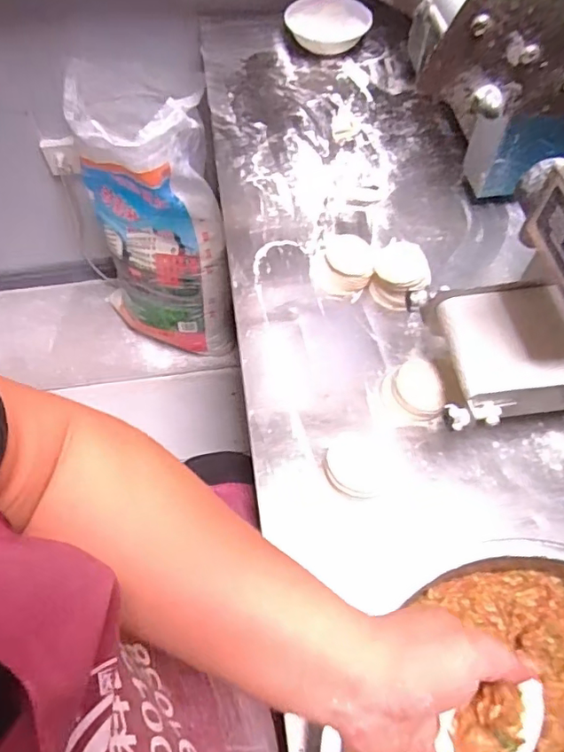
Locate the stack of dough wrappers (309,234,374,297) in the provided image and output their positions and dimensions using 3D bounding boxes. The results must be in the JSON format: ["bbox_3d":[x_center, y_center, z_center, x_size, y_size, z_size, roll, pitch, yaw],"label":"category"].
[{"bbox_3d":[0.087,-0.164,0.774,0.087,0.027,0.102,3,60,1],"label":"stack of dough wrappers"}]

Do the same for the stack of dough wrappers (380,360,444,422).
[{"bbox_3d":[0.162,0.018,0.664,0.066,0.036,0.072,-6,60,-4],"label":"stack of dough wrappers"}]

